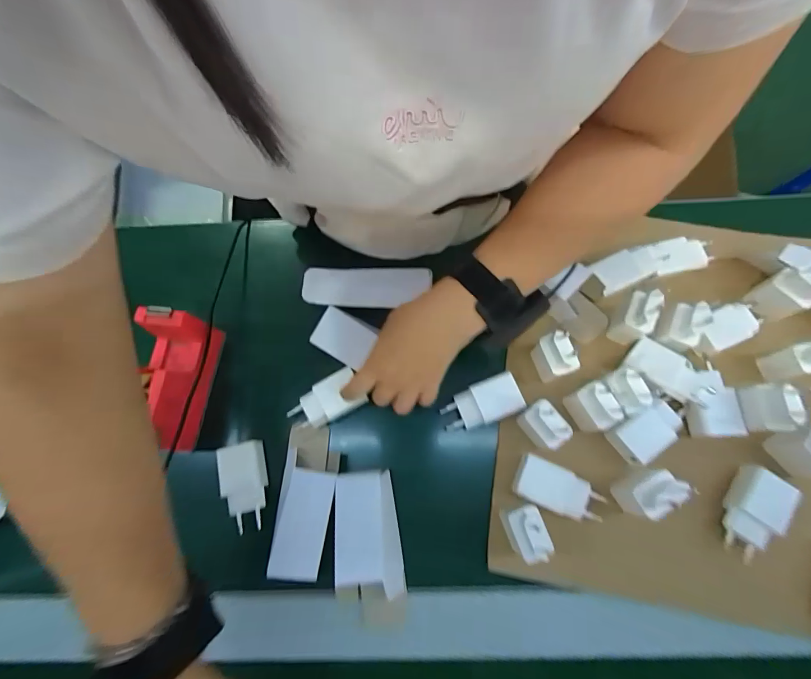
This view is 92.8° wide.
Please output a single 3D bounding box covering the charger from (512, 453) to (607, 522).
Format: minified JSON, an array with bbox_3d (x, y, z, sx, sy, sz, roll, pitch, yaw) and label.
[{"bbox_3d":[0.144,0.142,0.363,0.075,0.025,0.039,23,75,9],"label":"charger"}]

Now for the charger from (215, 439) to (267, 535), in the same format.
[{"bbox_3d":[-0.158,0.142,0.377,0.038,0.021,0.080,-13,73,-2],"label":"charger"}]

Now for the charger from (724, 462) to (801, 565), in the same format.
[{"bbox_3d":[0.311,0.155,0.345,0.037,0.025,0.075,36,78,12],"label":"charger"}]

